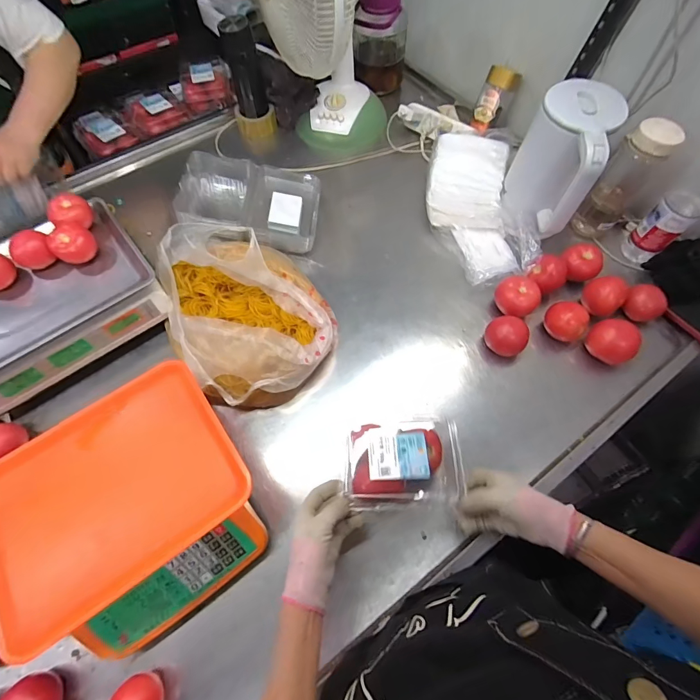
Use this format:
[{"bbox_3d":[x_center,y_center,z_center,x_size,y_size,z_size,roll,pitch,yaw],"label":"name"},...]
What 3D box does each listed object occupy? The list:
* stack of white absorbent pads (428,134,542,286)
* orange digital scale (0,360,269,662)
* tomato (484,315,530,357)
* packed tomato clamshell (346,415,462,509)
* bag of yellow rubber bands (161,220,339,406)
[{"bbox_3d":[0.252,-0.285,0.745,0.171,0.080,0.327,-6,65,-1],"label":"stack of white absorbent pads"},{"bbox_3d":[-0.281,0.206,0.489,0.296,0.100,0.285,-34,68,-16],"label":"orange digital scale"},{"bbox_3d":[0.270,-0.026,0.637,0.068,0.048,0.065,-1,65,1],"label":"tomato"},{"bbox_3d":[0.074,0.161,0.535,0.157,0.079,0.116,-5,65,-1],"label":"packed tomato clamshell"},{"bbox_3d":[-0.182,-0.071,0.636,0.260,0.110,0.330,-23,66,-12],"label":"bag of yellow rubber bands"}]

